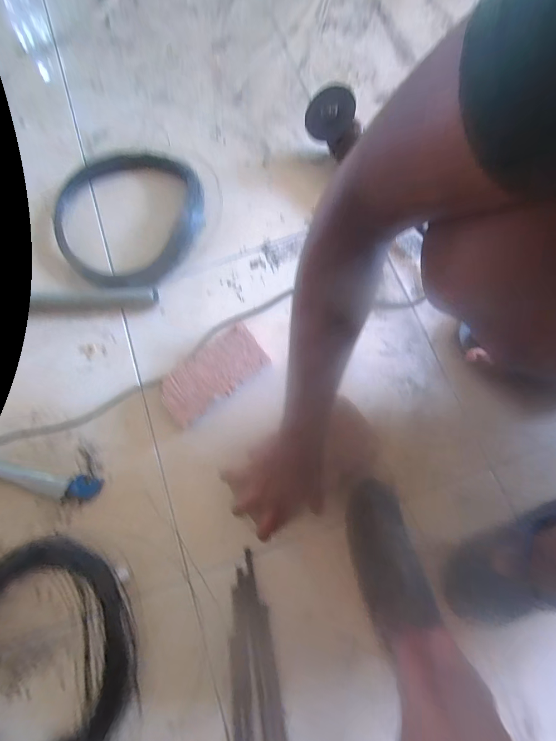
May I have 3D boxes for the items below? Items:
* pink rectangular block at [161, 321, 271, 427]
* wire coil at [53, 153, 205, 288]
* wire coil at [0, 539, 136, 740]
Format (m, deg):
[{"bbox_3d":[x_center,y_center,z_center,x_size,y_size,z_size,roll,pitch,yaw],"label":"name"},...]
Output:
[{"bbox_3d":[-0.109,0.007,0.519,0.178,0.043,0.090,-38,78,-6],"label":"pink rectangular block"},{"bbox_3d":[-0.281,-0.293,0.588,0.258,0.048,0.283,-1,77,2],"label":"wire coil"},{"bbox_3d":[-0.347,0.401,0.441,0.291,0.026,0.285,-1,77,2],"label":"wire coil"}]

